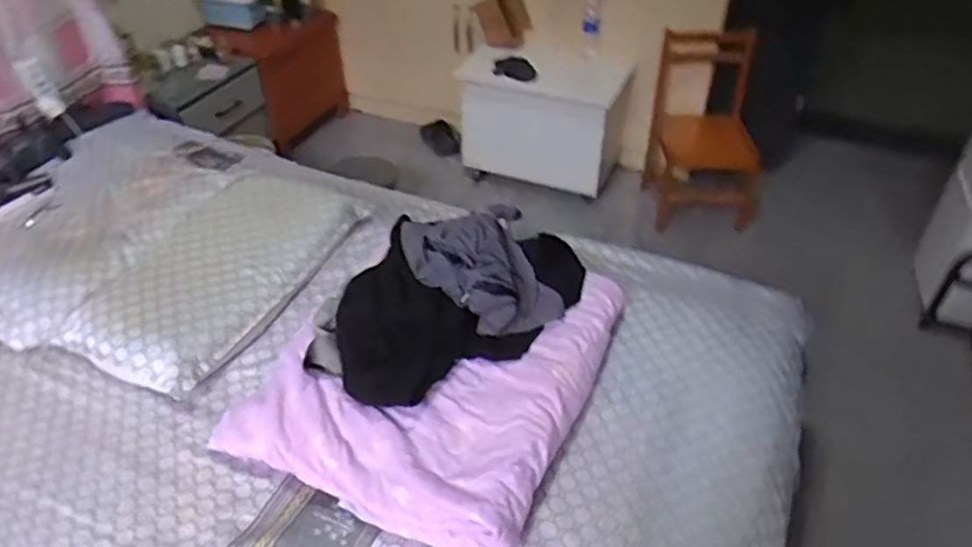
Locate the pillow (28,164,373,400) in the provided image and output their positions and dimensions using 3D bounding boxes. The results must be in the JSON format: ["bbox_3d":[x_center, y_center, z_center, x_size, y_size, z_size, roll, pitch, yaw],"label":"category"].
[{"bbox_3d":[-0.609,-0.036,1.609,0.407,0.109,0.700,18,43,20],"label":"pillow"}]

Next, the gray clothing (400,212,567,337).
[{"bbox_3d":[-0.037,-0.024,1.457,0.228,0.109,0.393,-25,46,-28],"label":"gray clothing"}]

